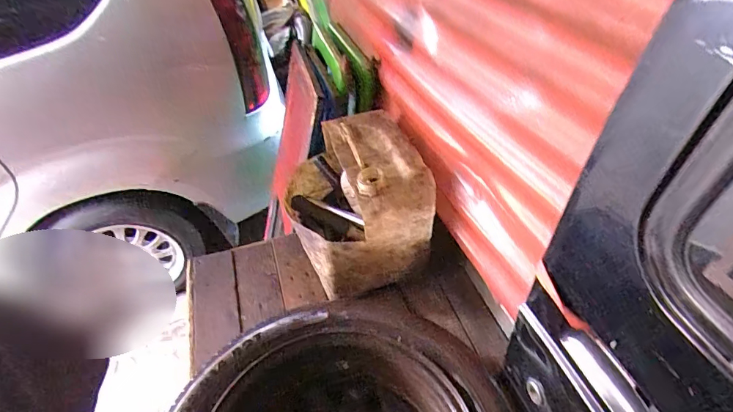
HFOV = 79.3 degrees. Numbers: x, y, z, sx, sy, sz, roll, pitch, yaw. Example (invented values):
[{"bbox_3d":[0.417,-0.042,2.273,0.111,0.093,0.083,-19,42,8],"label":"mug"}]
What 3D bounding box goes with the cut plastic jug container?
[{"bbox_3d":[-0.036,-0.014,0.964,0.253,0.263,0.293,-13,45,-16],"label":"cut plastic jug container"}]

